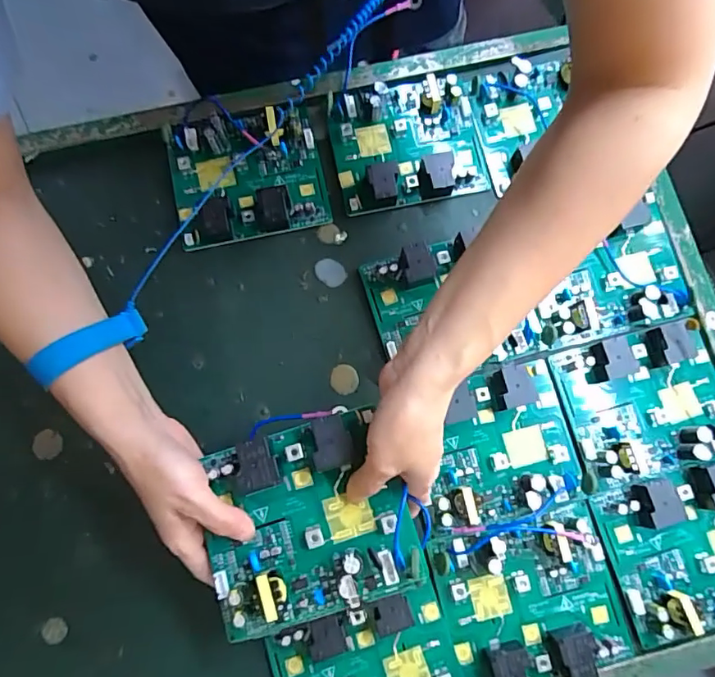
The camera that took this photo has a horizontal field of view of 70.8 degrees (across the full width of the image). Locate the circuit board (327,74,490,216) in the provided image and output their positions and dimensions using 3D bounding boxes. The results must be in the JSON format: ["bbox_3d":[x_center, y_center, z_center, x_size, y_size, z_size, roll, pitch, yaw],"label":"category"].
[{"bbox_3d":[0.044,-0.176,0.452,0.128,0.030,0.110,-13,77,-4],"label":"circuit board"}]

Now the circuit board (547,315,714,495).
[{"bbox_3d":[0.237,0.051,0.410,0.134,0.026,0.111,-12,77,-4],"label":"circuit board"}]

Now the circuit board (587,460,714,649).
[{"bbox_3d":[0.264,0.164,0.387,0.130,0.020,0.119,-13,77,-4],"label":"circuit board"}]

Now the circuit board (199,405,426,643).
[{"bbox_3d":[-0.033,0.115,0.319,0.127,0.025,0.114,-16,78,-5],"label":"circuit board"}]

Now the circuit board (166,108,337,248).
[{"bbox_3d":[-0.098,-0.145,0.444,0.131,0.031,0.112,-12,77,-4],"label":"circuit board"}]

